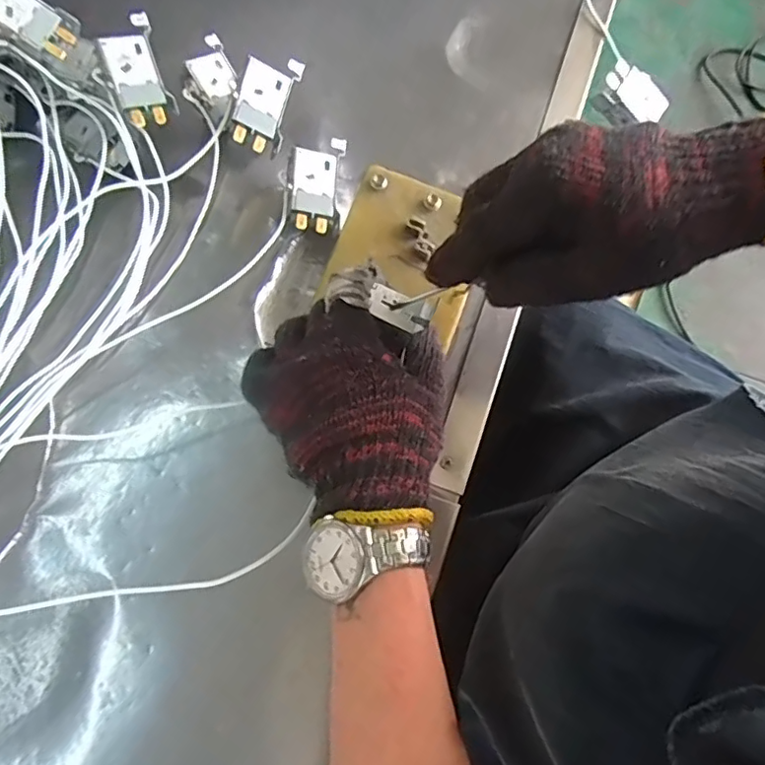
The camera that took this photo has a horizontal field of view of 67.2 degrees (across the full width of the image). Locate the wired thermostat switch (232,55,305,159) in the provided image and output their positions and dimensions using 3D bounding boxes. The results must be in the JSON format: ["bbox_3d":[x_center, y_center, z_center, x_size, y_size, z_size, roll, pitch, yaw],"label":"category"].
[{"bbox_3d":[-0.081,-0.191,0.394,0.037,0.020,0.067,22,87,-24],"label":"wired thermostat switch"}]

